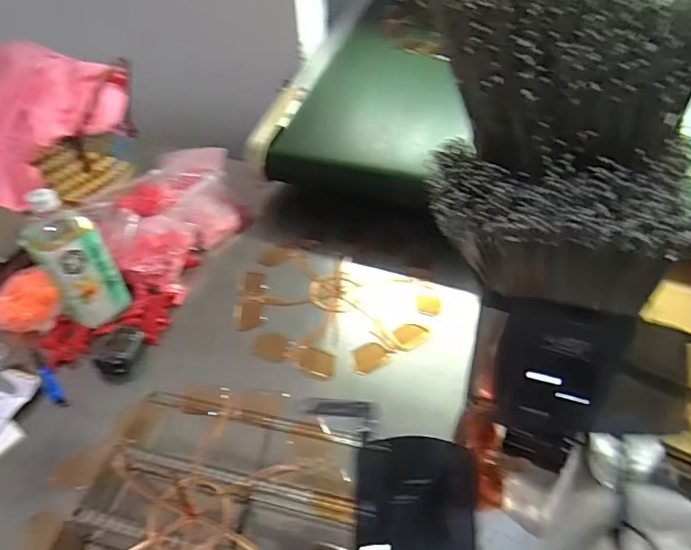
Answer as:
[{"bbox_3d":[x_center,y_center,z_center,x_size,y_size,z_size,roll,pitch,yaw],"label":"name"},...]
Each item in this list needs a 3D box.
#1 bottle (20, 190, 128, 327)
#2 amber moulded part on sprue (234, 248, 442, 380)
[{"bbox_3d":[-0.390,-0.027,0.769,0.088,0.197,0.083,-28,49,-23],"label":"bottle"},{"bbox_3d":[-0.033,0.056,0.826,0.309,0.010,0.217,16,47,20],"label":"amber moulded part on sprue"}]

